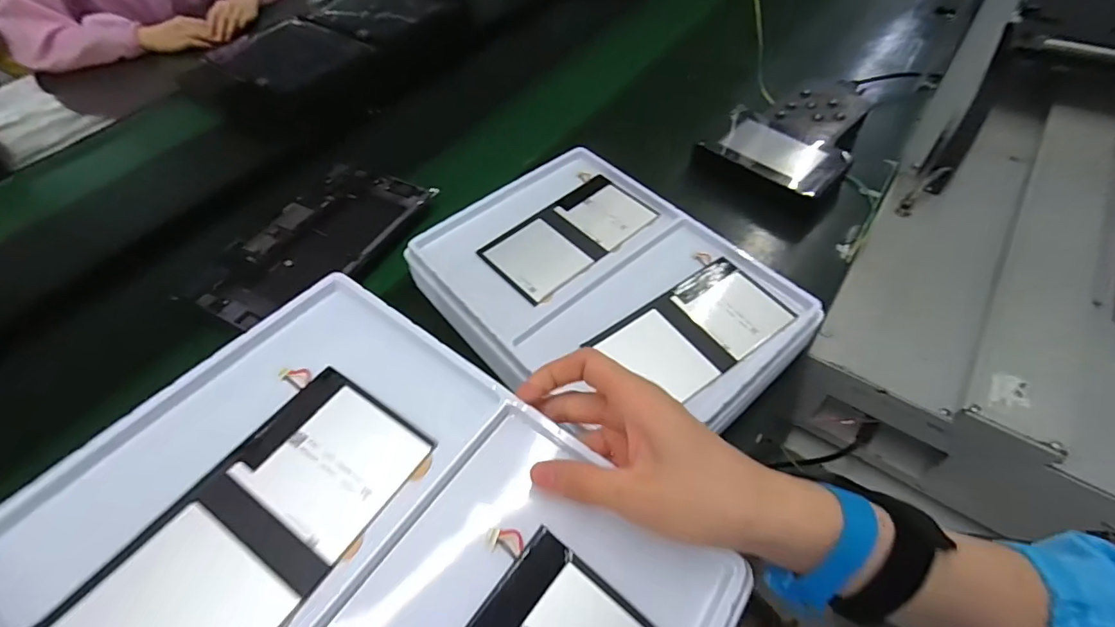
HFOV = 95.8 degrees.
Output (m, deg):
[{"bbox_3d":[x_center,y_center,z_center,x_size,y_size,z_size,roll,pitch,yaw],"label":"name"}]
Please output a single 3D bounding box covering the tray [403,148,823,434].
[{"bbox_3d":[0.041,-0.025,0.479,0.255,0.039,0.323,-36,57,-22],"label":"tray"}]

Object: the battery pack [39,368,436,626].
[{"bbox_3d":[-0.155,0.111,0.262,0.092,0.004,0.169,30,57,16],"label":"battery pack"}]

